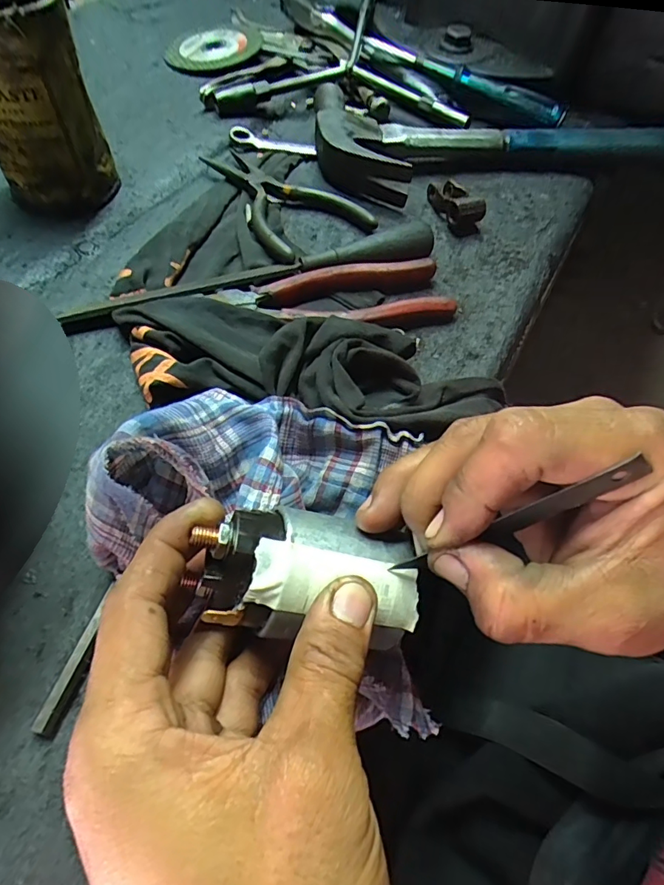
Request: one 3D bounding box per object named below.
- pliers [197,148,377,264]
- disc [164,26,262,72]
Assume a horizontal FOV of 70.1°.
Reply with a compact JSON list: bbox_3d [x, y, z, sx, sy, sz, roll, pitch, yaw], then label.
[{"bbox_3d":[-0.047,-0.189,0.357,0.082,0.018,0.144,-37,68,-23],"label":"pliers"},{"bbox_3d":[-0.120,-0.405,0.483,0.092,0.012,0.094,-2,59,-6],"label":"disc"}]

